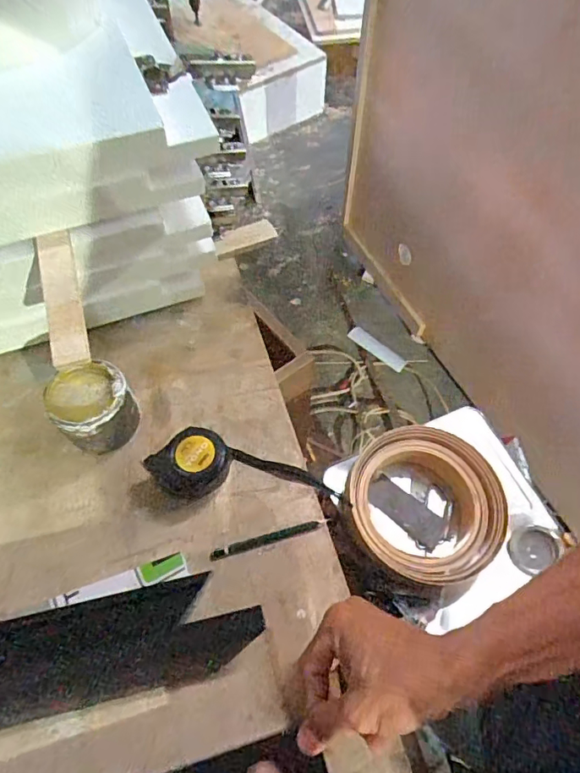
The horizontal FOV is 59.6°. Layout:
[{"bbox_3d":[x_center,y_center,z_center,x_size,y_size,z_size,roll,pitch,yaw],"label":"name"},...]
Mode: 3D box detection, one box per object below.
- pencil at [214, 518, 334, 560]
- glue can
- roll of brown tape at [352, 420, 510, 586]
[{"bbox_3d":[-0.018,0.136,0.453,0.108,0.006,0.009,-13,61,-10],"label":"pencil"},{"bbox_3d":[-0.185,0.021,0.482,0.069,0.060,0.067,1,60,-2],"label":"glue can"},{"bbox_3d":[0.162,0.135,0.594,0.183,0.045,0.173,-5,61,-3],"label":"roll of brown tape"}]

